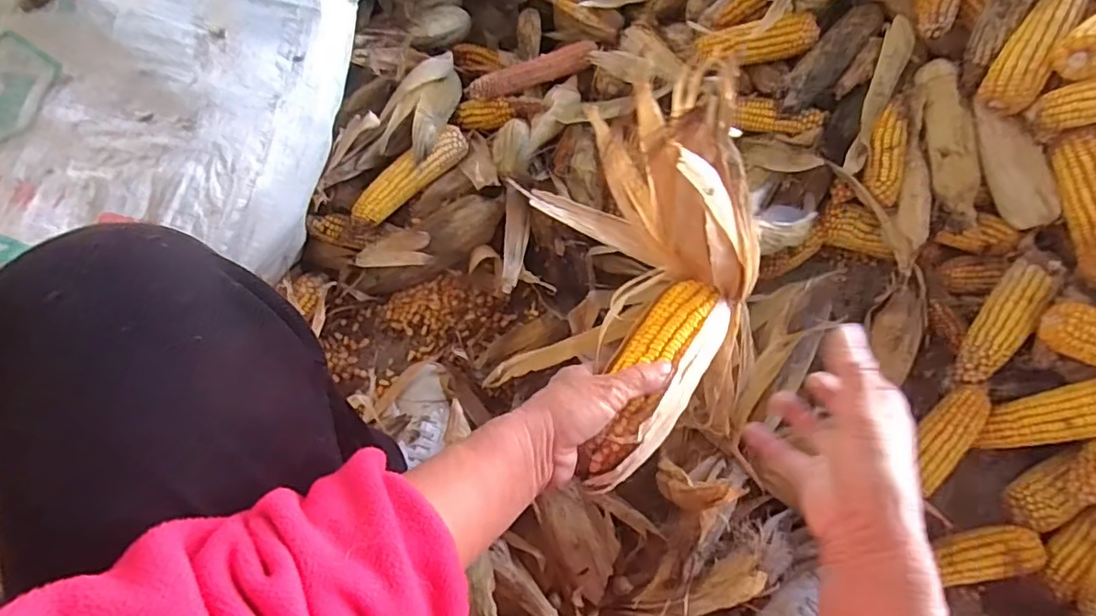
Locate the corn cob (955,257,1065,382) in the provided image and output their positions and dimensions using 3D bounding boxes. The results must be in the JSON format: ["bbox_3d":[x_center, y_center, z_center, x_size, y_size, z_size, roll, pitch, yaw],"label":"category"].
[{"bbox_3d":[0.511,0.014,0.653,0.048,0.040,0.166,37,75,12],"label":"corn cob"}]

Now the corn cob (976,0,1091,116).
[{"bbox_3d":[0.518,-0.283,0.616,0.049,0.043,0.160,31,90,11],"label":"corn cob"}]

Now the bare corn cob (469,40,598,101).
[{"bbox_3d":[-0.017,-0.305,0.748,0.169,0.023,0.033,-22,72,-7],"label":"bare corn cob"}]

